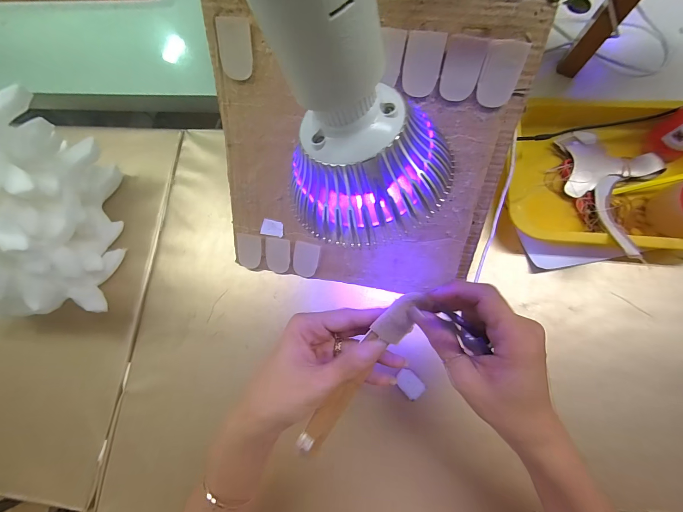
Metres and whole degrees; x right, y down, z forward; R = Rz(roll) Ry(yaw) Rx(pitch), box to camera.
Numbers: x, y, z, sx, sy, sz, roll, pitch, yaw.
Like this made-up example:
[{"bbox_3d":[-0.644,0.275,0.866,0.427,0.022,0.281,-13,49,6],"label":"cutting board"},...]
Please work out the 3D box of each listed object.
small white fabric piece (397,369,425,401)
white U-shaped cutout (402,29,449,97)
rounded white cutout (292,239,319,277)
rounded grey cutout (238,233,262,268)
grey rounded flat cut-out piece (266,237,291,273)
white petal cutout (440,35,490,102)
[{"bbox_3d":[0.082,0.152,0.357,0.023,0.008,0.032,-43,77,-7],"label":"small white fabric piece"},{"bbox_3d":[0.074,-0.174,0.274,0.033,0.004,0.049,9,127,6],"label":"white U-shaped cutout"},{"bbox_3d":[-0.046,0.005,0.388,0.033,0.004,0.047,15,113,10],"label":"rounded white cutout"},{"bbox_3d":[-0.122,-0.006,0.399,0.032,0.004,0.046,8,107,8],"label":"rounded grey cutout"},{"bbox_3d":[-0.083,0.000,0.395,0.032,0.004,0.048,6,112,7],"label":"grey rounded flat cut-out piece"},{"bbox_3d":[0.109,-0.168,0.271,0.034,0.048,0.004,9,39,9],"label":"white petal cutout"}]

